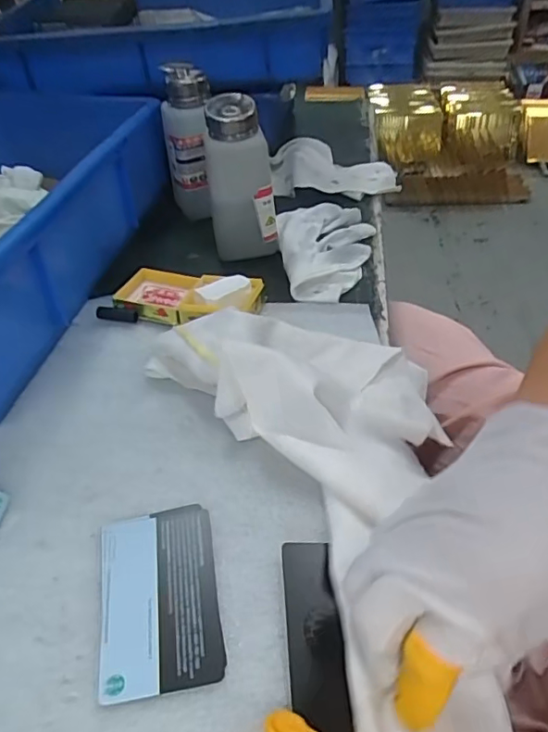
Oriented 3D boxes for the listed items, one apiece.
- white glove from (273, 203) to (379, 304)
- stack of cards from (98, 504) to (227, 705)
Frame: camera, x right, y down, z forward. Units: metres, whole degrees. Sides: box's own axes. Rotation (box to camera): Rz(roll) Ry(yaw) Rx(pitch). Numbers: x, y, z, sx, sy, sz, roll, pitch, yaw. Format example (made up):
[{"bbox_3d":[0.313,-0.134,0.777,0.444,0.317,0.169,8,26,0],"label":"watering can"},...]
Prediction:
[{"bbox_3d":[0.046,-0.108,0.478,0.084,0.023,0.144,1,43,3],"label":"white glove"},{"bbox_3d":[-0.056,0.109,0.259,0.055,0.004,0.087,-9,43,-7],"label":"stack of cards"}]

